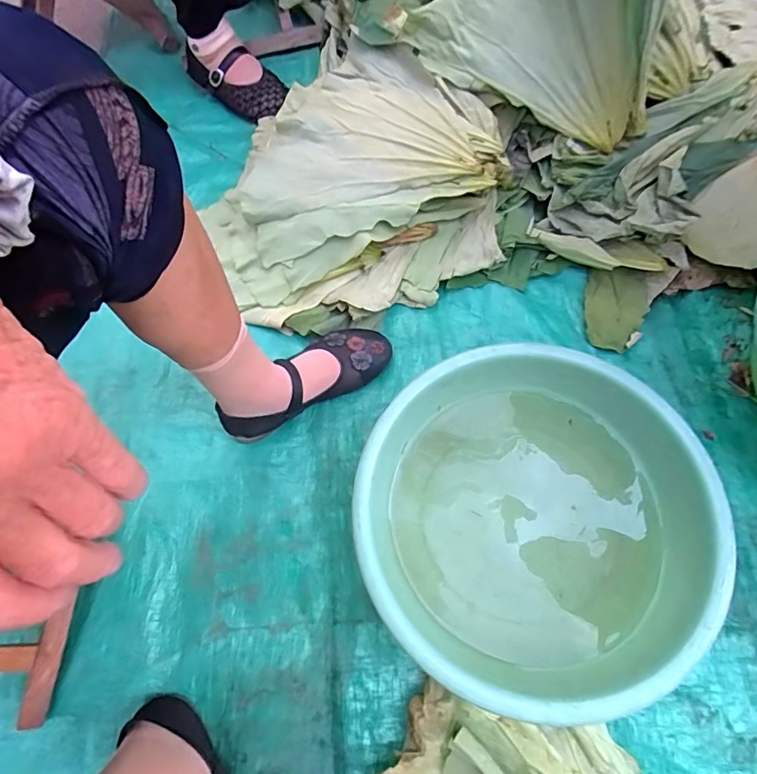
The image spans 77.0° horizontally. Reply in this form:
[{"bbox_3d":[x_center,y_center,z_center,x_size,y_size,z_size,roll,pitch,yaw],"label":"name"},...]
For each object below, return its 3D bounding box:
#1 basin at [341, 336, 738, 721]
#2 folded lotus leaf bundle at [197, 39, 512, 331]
[{"bbox_3d":[0.142,0.131,0.488,0.320,0.117,0.324,-1,66,2],"label":"basin"},{"bbox_3d":[-0.049,-0.296,0.687,0.410,0.112,0.401,-22,67,-7],"label":"folded lotus leaf bundle"}]

